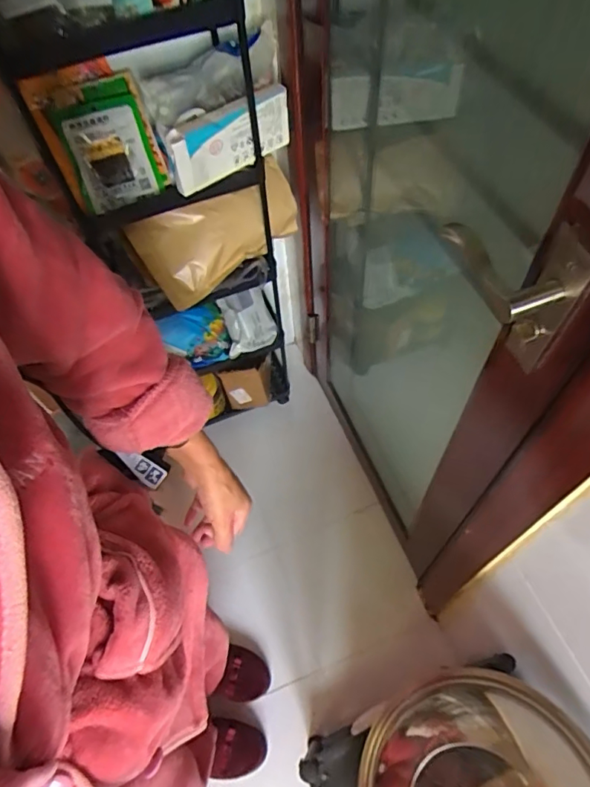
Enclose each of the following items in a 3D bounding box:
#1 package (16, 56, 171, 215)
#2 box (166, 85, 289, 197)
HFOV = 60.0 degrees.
[{"bbox_3d":[-0.310,-0.409,0.821,0.161,0.041,0.212,-25,96,-14],"label":"package"},{"bbox_3d":[-0.102,-0.403,0.819,0.220,0.092,0.051,-39,64,-18],"label":"box"}]

